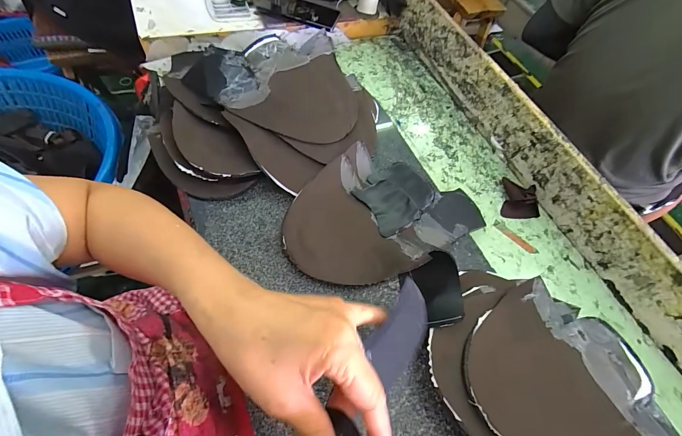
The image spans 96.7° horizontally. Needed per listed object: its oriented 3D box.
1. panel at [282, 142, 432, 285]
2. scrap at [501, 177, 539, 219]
[{"bbox_3d":[0.001,-0.003,0.383,0.154,0.047,0.195,-16,65,-17],"label":"panel"},{"bbox_3d":[0.298,-0.033,0.495,0.059,0.025,0.072,18,60,1],"label":"scrap"}]

